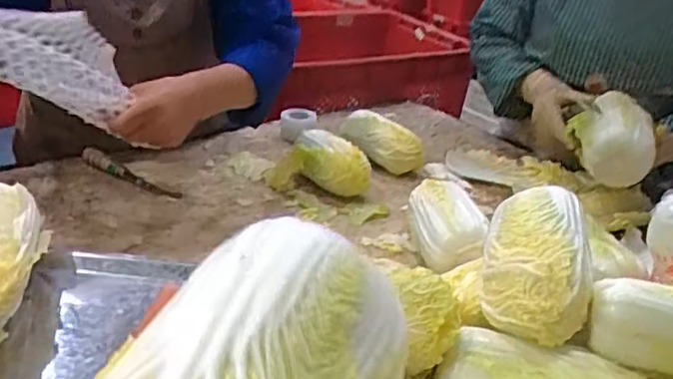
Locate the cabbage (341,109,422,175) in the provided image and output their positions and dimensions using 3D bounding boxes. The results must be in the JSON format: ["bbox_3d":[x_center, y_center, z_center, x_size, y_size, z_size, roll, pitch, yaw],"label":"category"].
[{"bbox_3d":[0.070,-0.090,1.175,0.090,0.076,0.174,-12,32,-31],"label":"cabbage"}]

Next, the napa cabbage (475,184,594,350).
[{"bbox_3d":[0.206,0.082,0.666,0.105,0.106,0.173,11,28,9],"label":"napa cabbage"}]

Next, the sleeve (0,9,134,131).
[{"bbox_3d":[-0.342,-0.161,0.740,0.212,0.082,0.103,20,52,-33],"label":"sleeve"}]

